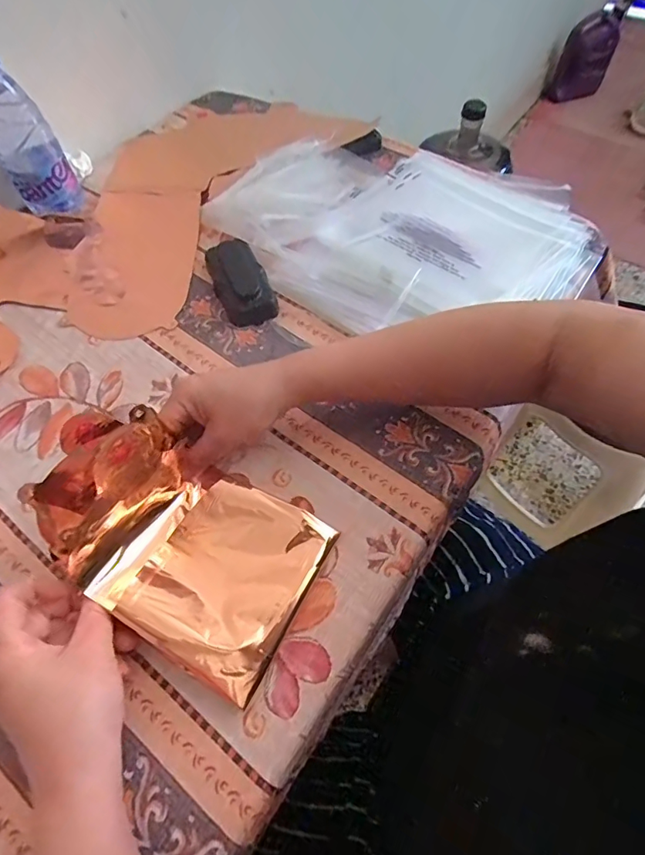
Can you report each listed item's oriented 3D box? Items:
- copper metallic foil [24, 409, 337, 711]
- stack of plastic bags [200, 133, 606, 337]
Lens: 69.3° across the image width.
[{"bbox_3d":[-0.095,0.070,0.309,0.173,0.088,0.125,26,64,16],"label":"copper metallic foil"},{"bbox_3d":[0.099,-0.228,0.506,0.364,0.047,0.316,38,68,21],"label":"stack of plastic bags"}]

